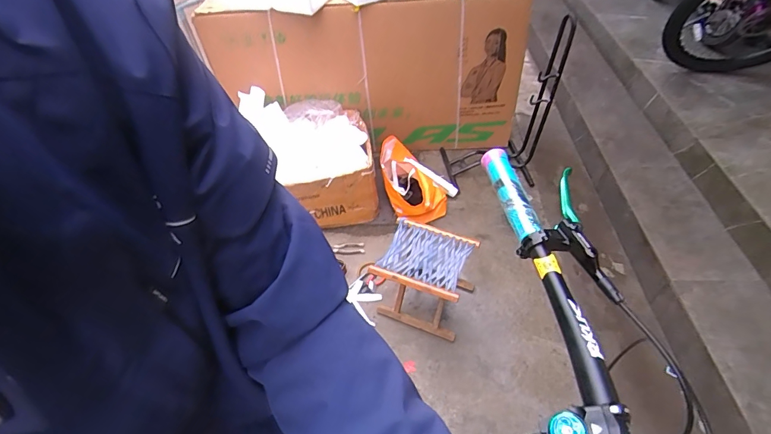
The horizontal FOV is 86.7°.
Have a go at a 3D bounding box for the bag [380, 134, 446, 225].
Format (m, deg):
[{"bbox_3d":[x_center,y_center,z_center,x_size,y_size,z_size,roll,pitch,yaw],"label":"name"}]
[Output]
[{"bbox_3d":[0.103,-0.167,1.791,0.222,0.149,0.416,-24,72,-18],"label":"bag"}]

